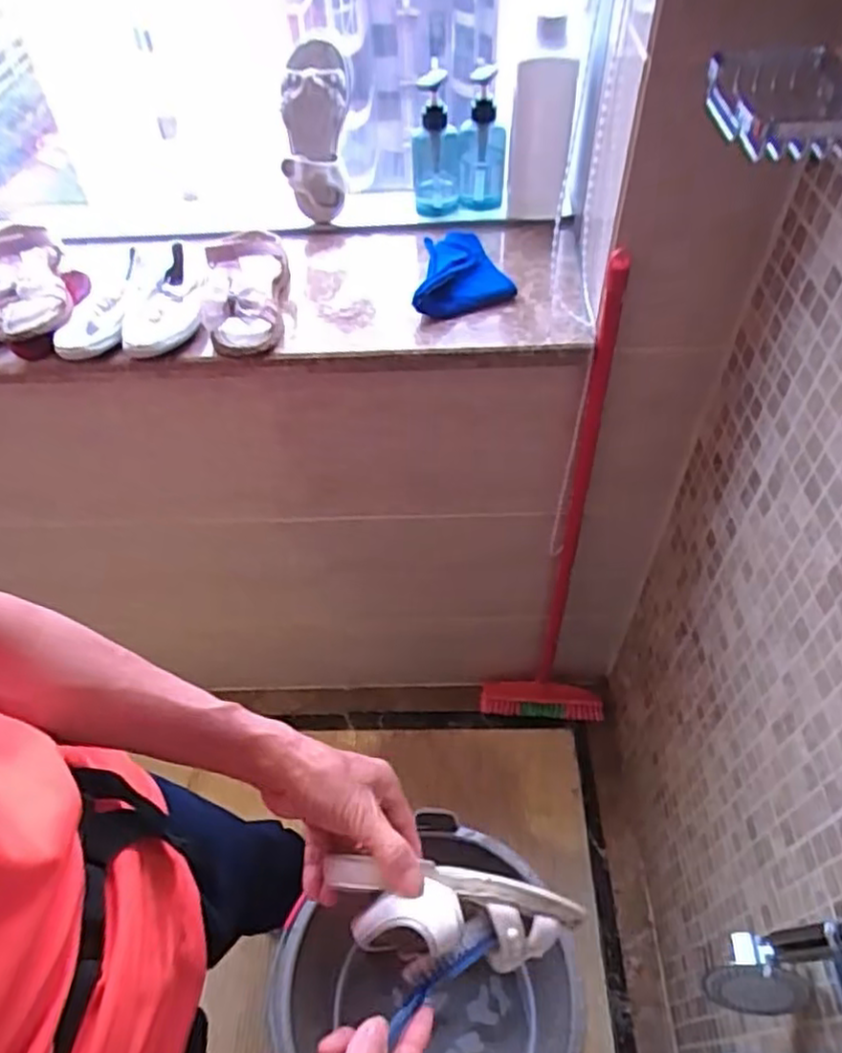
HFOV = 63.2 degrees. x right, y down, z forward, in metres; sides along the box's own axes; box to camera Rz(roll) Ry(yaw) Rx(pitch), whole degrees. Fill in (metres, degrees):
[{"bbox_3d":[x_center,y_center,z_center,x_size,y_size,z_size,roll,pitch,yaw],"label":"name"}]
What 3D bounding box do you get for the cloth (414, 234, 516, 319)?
[{"bbox_3d":[0.033,-0.305,0.830,0.128,0.036,0.124,-18,52,-12],"label":"cloth"}]

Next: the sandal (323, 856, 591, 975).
[{"bbox_3d":[0.025,0.282,0.498,0.189,0.062,0.054,17,48,-17],"label":"sandal"}]

